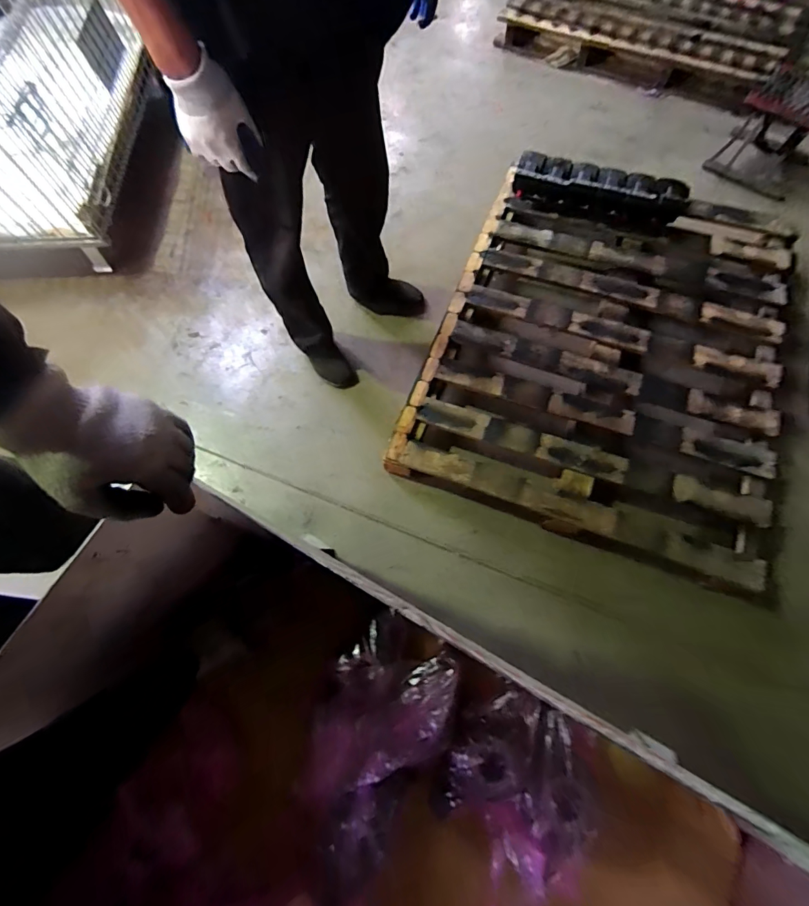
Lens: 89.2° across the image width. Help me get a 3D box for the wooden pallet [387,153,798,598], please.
[{"bbox_3d":[0.555,-0.306,1.161,0.884,0.156,1.097,20,72,9],"label":"wooden pallet"}]

